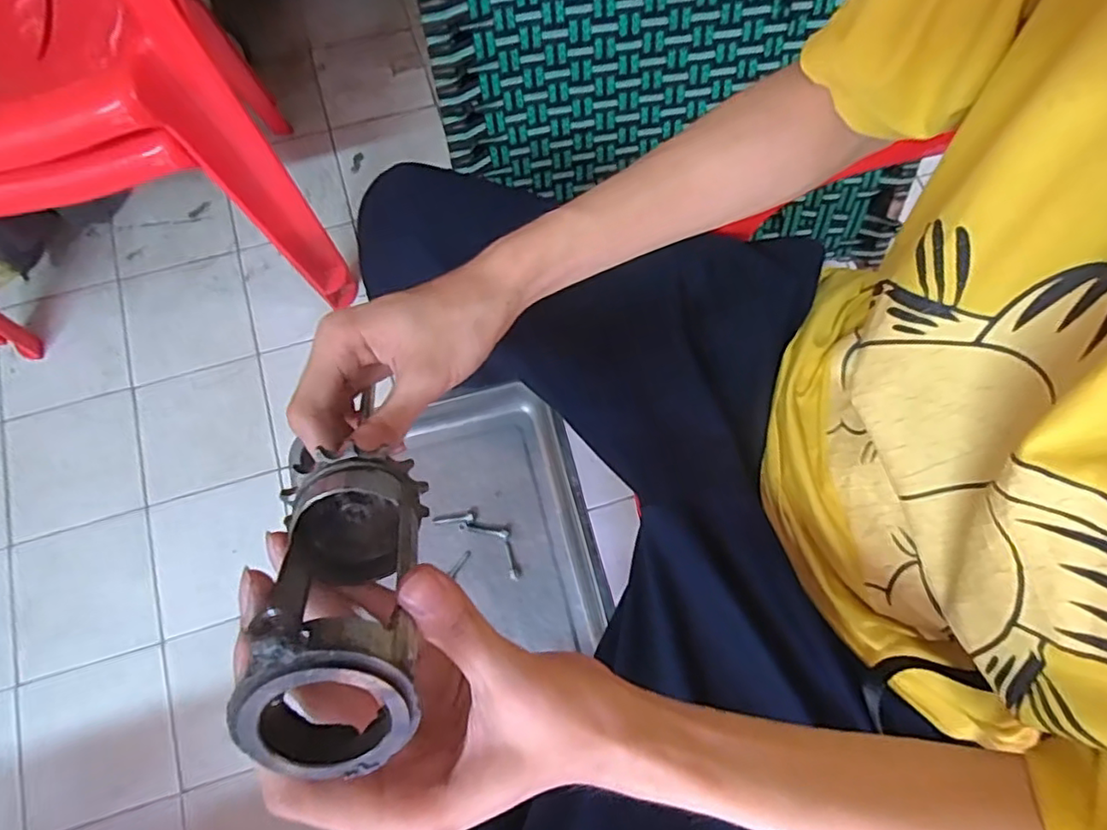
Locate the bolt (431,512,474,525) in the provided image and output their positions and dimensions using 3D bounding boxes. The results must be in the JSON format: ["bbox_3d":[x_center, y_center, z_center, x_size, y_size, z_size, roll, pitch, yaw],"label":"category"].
[{"bbox_3d":[-0.111,0.114,0.679,0.045,0.008,0.011,-5,74,-2],"label":"bolt"}]

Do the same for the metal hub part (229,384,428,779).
[{"bbox_3d":[-0.071,0.058,0.210,0.052,0.116,0.053,-16,113,-5],"label":"metal hub part"}]

